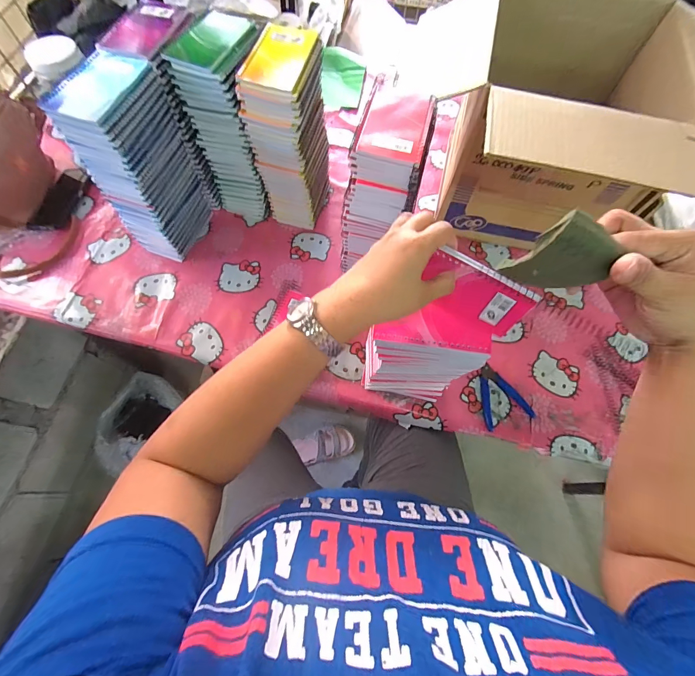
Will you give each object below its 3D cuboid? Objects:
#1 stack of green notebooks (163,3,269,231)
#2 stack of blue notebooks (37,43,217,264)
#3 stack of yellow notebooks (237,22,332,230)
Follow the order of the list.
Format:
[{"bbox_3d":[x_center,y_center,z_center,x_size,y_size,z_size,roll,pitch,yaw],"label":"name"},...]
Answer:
[{"bbox_3d":[-0.206,-0.371,0.628,0.114,0.290,0.152,7,68,1],"label":"stack of green notebooks"},{"bbox_3d":[-0.333,-0.286,0.595,0.088,0.281,0.171,22,69,7],"label":"stack of blue notebooks"},{"bbox_3d":[-0.097,-0.349,0.631,0.095,0.284,0.134,19,69,6],"label":"stack of yellow notebooks"}]

